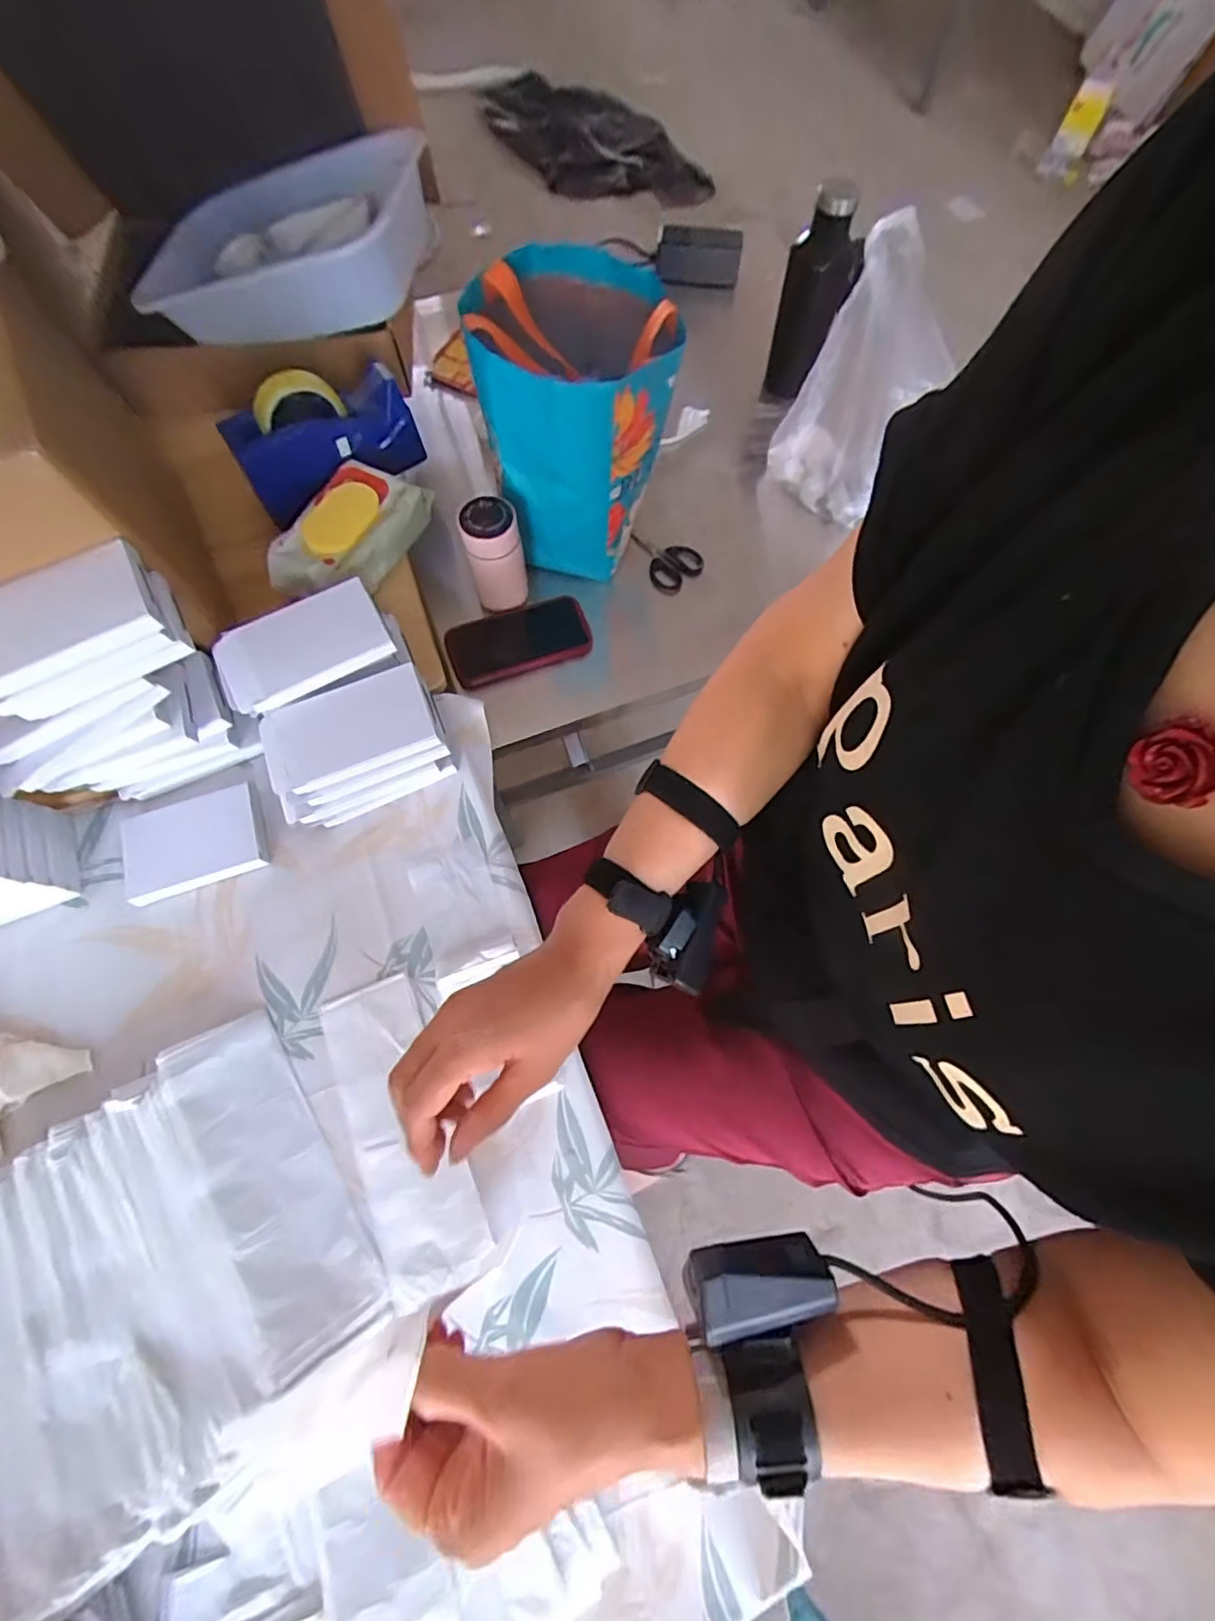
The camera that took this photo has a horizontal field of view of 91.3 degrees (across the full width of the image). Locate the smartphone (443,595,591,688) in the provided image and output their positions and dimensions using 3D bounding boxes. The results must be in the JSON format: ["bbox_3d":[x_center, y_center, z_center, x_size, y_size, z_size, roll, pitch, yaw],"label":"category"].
[{"bbox_3d":[-0.108,-0.207,0.722,0.171,0.020,0.087,-18,71,-6],"label":"smartphone"}]

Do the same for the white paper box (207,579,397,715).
[{"bbox_3d":[-0.297,-0.160,0.573,0.157,0.023,0.088,-27,72,-9],"label":"white paper box"}]

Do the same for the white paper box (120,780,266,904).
[{"bbox_3d":[-0.406,0.031,0.582,0.130,0.016,0.090,-18,71,-7],"label":"white paper box"}]

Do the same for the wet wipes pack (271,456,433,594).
[{"bbox_3d":[-0.296,-0.316,0.678,0.104,0.057,0.188,30,73,10],"label":"wet wipes pack"}]

